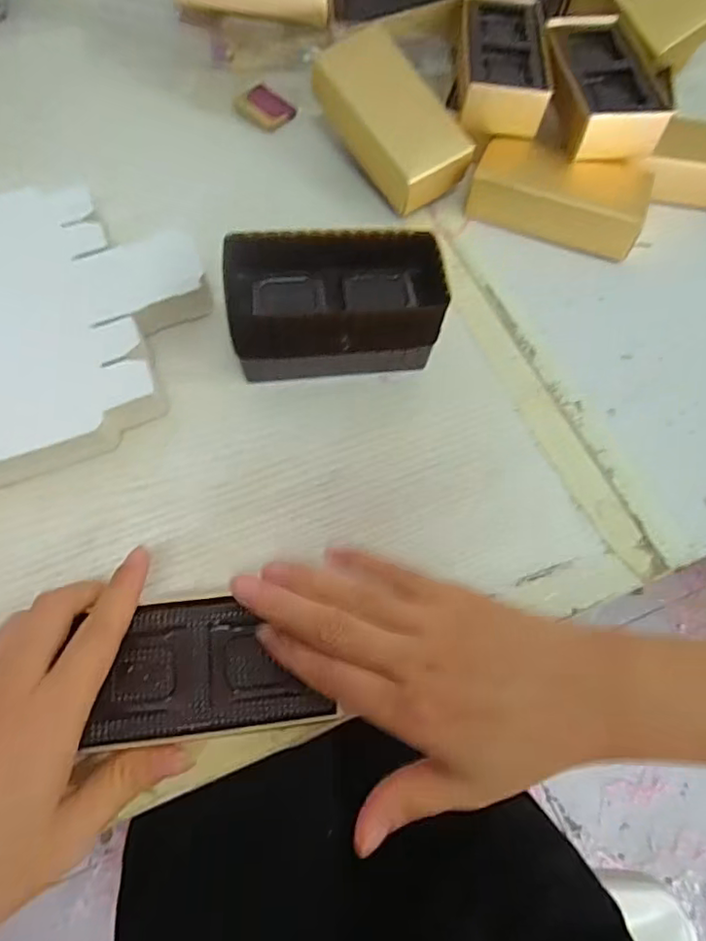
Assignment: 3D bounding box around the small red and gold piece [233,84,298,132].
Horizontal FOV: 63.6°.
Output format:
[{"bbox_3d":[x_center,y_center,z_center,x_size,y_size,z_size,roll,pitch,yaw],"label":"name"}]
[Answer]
[{"bbox_3d":[-0.067,-0.281,0.439,0.039,0.007,0.033,37,68,13],"label":"small red and gold piece"}]

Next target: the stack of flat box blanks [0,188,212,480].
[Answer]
[{"bbox_3d":[-0.209,-0.080,0.326,0.241,0.025,0.186,-16,67,-11],"label":"stack of flat box blanks"}]

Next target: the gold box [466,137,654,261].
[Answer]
[{"bbox_3d":[0.141,-0.190,0.392,0.112,0.037,0.054,22,65,7],"label":"gold box"}]

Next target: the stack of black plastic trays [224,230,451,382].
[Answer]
[{"bbox_3d":[-0.010,-0.089,0.321,0.113,0.059,0.062,-7,65,-7],"label":"stack of black plastic trays"}]

